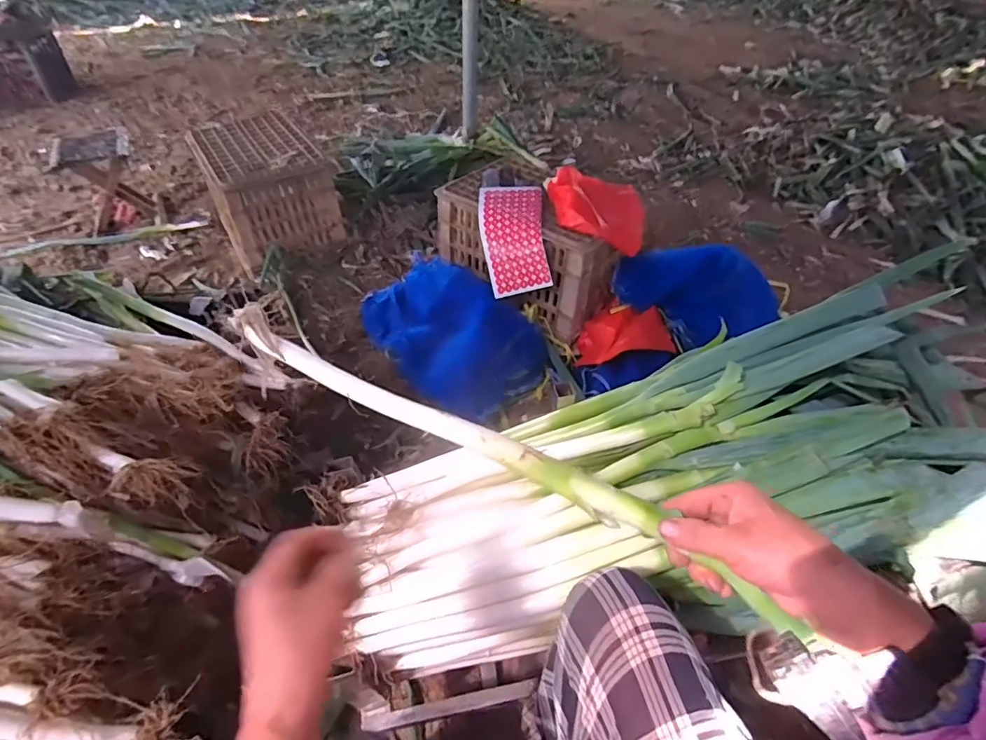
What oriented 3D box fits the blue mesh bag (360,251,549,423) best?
[{"bbox_3d":[-0.138,-0.128,1.343,0.539,0.173,0.312,34,53,27],"label":"blue mesh bag"}]

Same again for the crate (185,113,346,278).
[{"bbox_3d":[-0.751,-0.596,1.713,0.345,0.292,0.469,-23,50,-24],"label":"crate"}]

